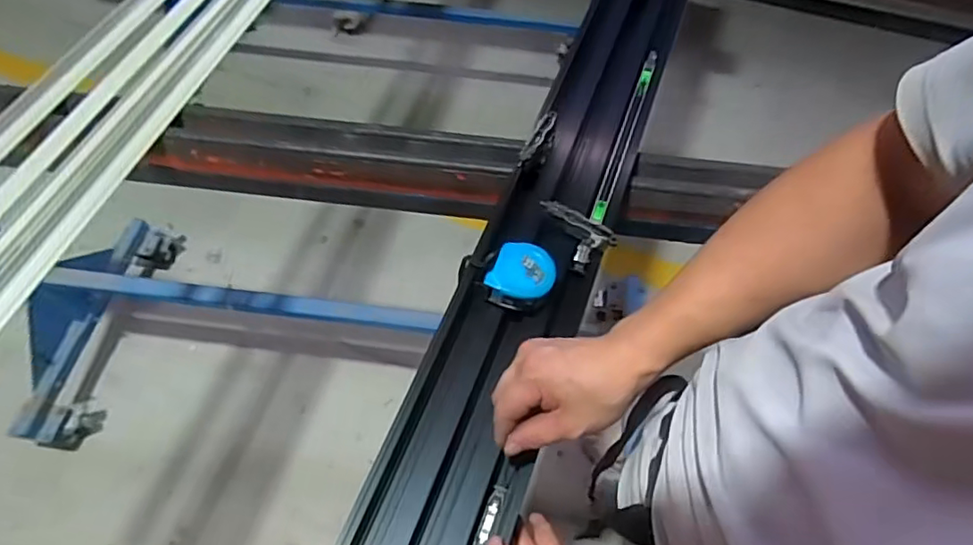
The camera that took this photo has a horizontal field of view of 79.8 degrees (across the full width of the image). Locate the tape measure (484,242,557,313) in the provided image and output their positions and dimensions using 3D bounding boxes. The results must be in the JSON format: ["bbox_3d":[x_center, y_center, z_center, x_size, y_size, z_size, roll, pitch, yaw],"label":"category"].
[{"bbox_3d":[0.038,0.004,0.610,0.065,0.032,0.065,13,59,7],"label":"tape measure"}]

